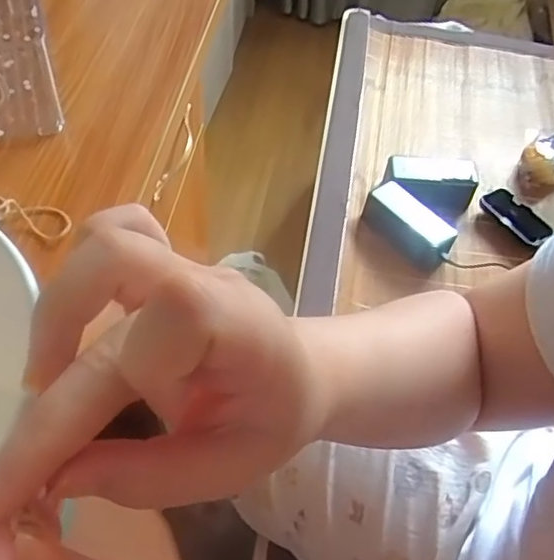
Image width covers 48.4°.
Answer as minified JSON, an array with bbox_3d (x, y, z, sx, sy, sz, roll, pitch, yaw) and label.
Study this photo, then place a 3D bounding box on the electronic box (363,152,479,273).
[{"bbox_3d":[0.210,-0.118,0.905,0.131,0.064,0.188,25,54,14],"label":"electronic box"}]

